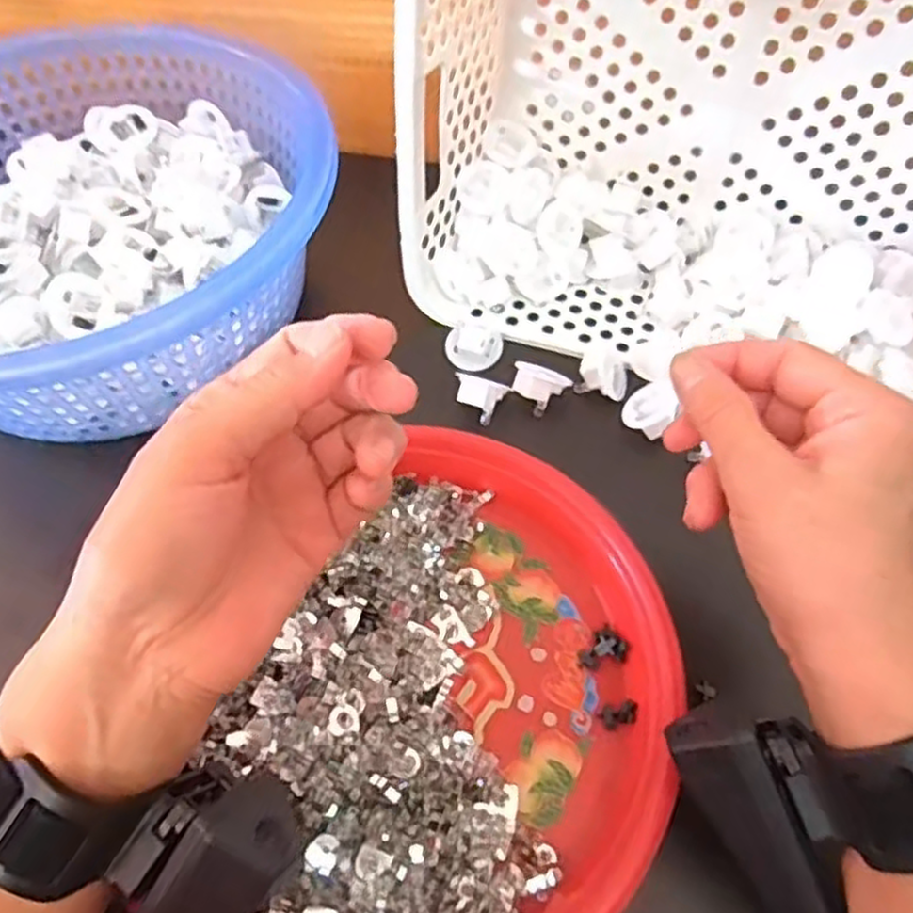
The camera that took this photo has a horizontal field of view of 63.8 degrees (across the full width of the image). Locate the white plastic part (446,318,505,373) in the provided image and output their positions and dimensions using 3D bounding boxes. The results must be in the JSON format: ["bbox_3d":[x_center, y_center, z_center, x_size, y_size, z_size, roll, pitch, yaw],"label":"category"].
[{"bbox_3d":[0.011,-0.067,0.430,0.032,0.020,0.026,3,58,4],"label":"white plastic part"}]

